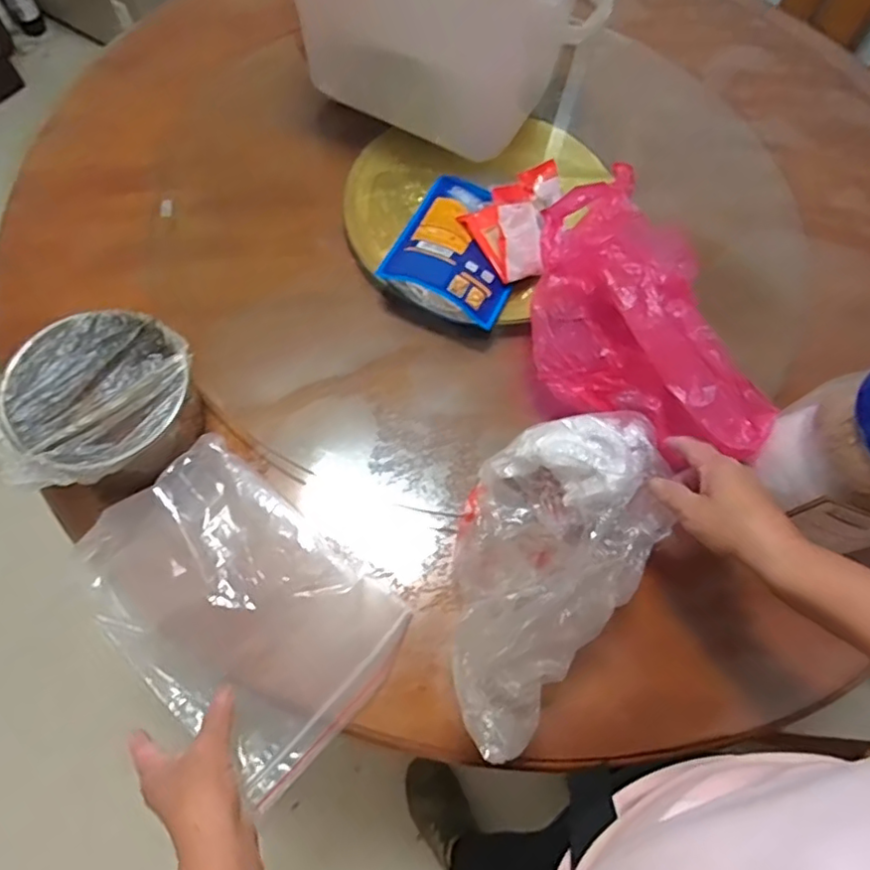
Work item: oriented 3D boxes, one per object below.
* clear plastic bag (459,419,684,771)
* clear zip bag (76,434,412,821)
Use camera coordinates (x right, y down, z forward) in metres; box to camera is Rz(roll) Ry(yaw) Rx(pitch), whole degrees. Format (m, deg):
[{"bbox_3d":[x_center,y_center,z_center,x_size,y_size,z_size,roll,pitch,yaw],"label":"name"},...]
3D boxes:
[{"bbox_3d":[0.088,0.096,0.501,0.147,0.063,0.288,35,67,12],"label":"clear plastic bag"},{"bbox_3d":[-0.170,0.146,0.520,0.268,0.032,0.182,44,83,7],"label":"clear zip bag"}]

